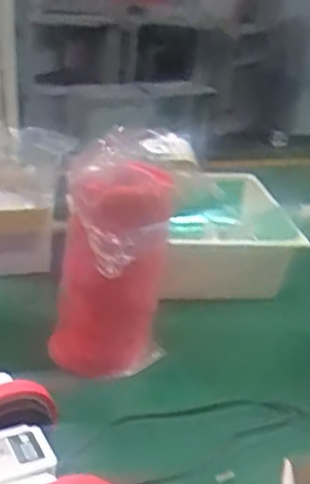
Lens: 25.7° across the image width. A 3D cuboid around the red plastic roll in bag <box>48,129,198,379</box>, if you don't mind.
[{"bbox_3d":[-0.038,0.025,0.855,0.163,0.315,0.108,-20,38,-40],"label":"red plastic roll in bag"}]

